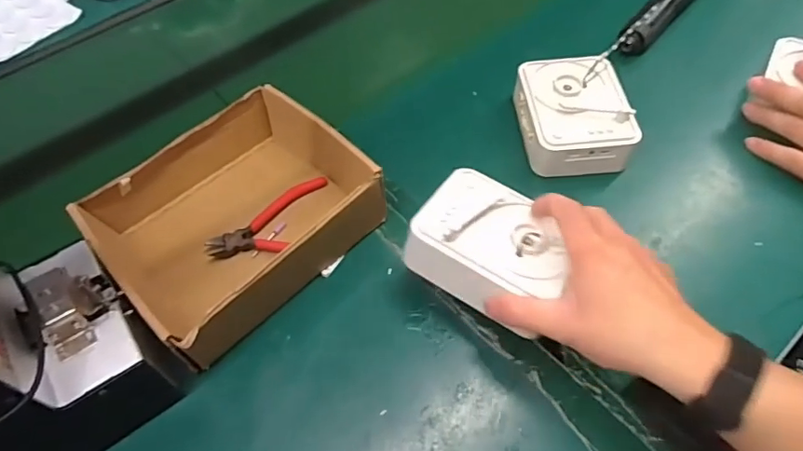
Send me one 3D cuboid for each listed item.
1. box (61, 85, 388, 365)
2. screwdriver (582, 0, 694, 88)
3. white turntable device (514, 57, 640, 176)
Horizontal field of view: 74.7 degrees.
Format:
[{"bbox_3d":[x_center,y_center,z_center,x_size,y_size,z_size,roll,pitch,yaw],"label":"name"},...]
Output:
[{"bbox_3d":[-0.152,-0.011,0.476,0.184,0.080,0.211,36,65,26],"label":"box"},{"bbox_3d":[0.307,-0.256,0.628,0.042,0.044,0.263,36,65,26],"label":"screwdriver"},{"bbox_3d":[0.176,-0.110,0.539,0.105,0.055,0.127,-7,54,0],"label":"white turntable device"}]

